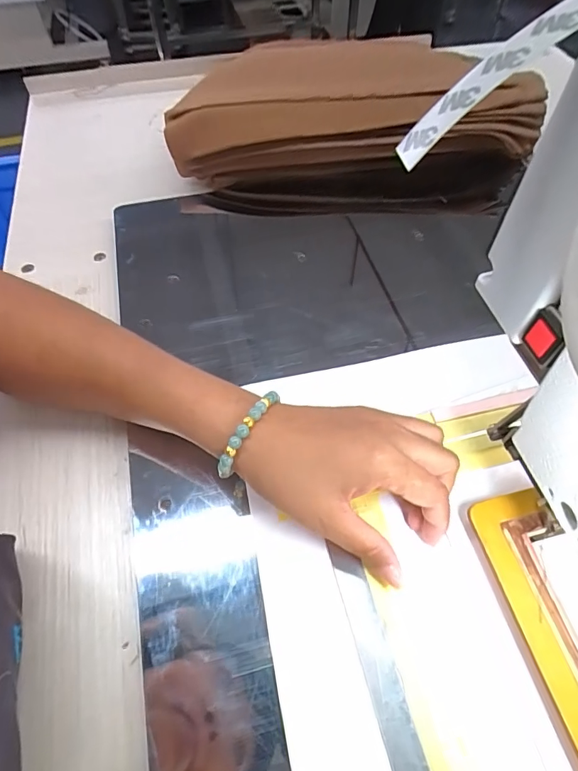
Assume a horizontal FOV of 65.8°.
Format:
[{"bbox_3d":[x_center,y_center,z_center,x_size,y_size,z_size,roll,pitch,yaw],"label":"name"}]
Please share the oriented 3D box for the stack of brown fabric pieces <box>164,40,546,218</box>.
[{"bbox_3d":[0.065,-0.276,0.490,0.375,0.145,0.096,-2,57,-1],"label":"stack of brown fabric pieces"}]

